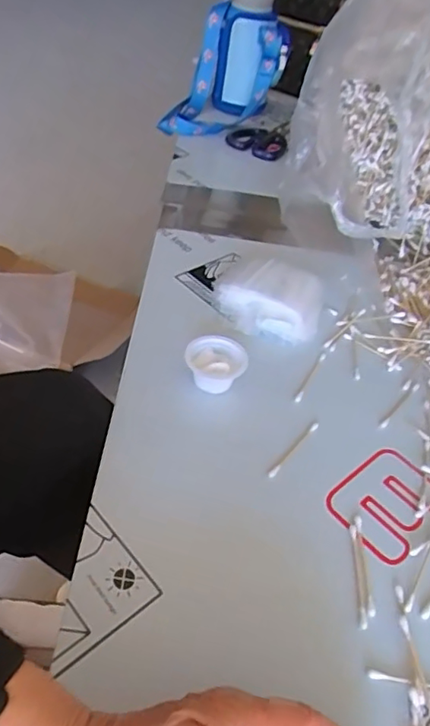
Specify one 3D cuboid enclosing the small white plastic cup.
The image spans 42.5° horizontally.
[{"bbox_3d":[0.000,0.004,0.497,0.053,0.033,0.046,16,44,6],"label":"small white plastic cup"}]

